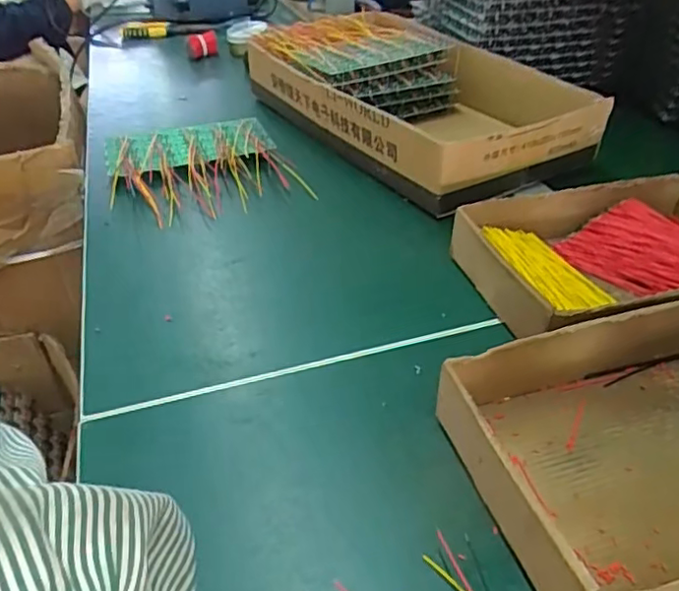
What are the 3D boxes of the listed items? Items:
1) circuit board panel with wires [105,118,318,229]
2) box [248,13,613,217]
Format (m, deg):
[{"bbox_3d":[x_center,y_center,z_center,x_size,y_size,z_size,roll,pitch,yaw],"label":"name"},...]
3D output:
[{"bbox_3d":[-0.144,-0.137,0.646,0.185,0.029,0.177,-12,38,-15],"label":"circuit board panel with wires"},{"bbox_3d":[0.080,-0.235,0.717,0.230,0.079,0.408,-19,40,-23],"label":"box"}]

